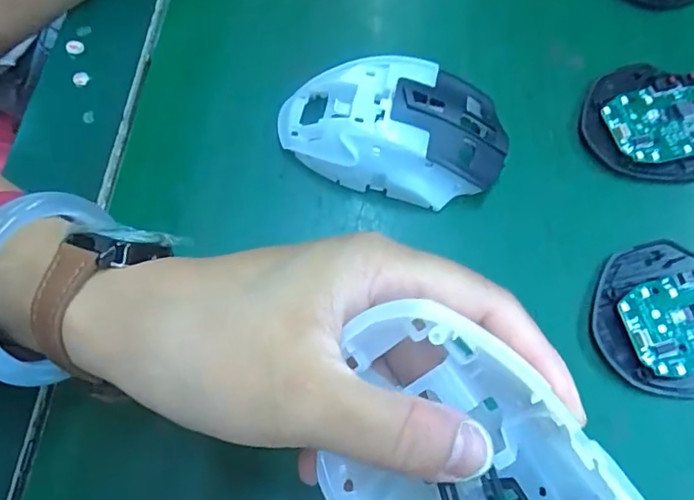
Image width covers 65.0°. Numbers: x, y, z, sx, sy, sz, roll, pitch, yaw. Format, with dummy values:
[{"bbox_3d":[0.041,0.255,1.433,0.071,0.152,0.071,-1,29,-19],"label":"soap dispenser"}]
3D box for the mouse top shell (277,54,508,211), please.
[{"bbox_3d":[0.023,-0.060,0.277,0.112,0.033,0.064,10,68,2],"label":"mouse top shell"}]

